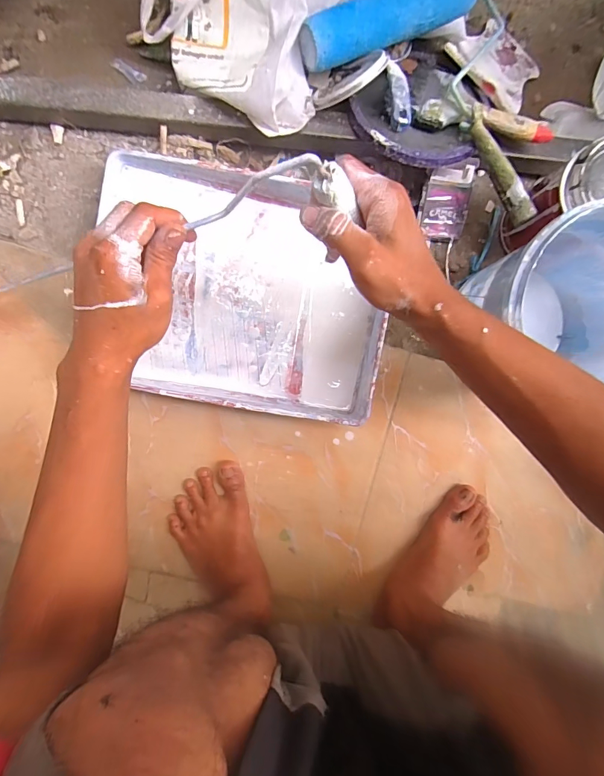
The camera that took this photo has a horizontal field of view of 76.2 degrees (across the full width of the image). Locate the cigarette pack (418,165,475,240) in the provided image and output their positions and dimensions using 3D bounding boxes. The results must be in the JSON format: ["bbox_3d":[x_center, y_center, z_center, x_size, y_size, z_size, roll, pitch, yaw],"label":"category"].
[{"bbox_3d":[0.191,-0.248,0.519,0.064,0.025,0.088,4,95,-5],"label":"cigarette pack"}]

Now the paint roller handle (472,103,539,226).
[{"bbox_3d":[0.234,-0.263,0.451,0.021,0.031,0.145,-26,92,0],"label":"paint roller handle"}]

